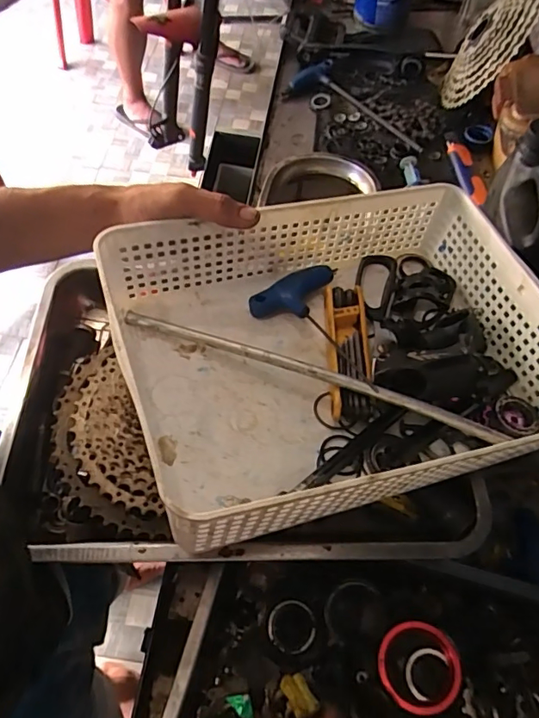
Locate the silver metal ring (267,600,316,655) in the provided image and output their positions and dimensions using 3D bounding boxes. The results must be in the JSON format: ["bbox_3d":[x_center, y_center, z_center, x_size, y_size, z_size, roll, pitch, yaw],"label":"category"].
[{"bbox_3d":[0.018,0.222,0.416,0.040,0.006,0.040,0,60,-1],"label":"silver metal ring"}]

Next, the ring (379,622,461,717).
[{"bbox_3d":[0.116,0.238,0.389,0.060,0.008,0.061,2,63,18],"label":"ring"}]

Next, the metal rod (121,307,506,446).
[{"bbox_3d":[0.026,0.009,0.399,0.309,0.014,0.006,18,18,12],"label":"metal rod"}]

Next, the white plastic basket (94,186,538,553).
[{"bbox_3d":[0.058,-0.011,0.401,0.323,0.090,0.235,-15,61,-9],"label":"white plastic basket"}]

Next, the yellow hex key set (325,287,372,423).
[{"bbox_3d":[0.066,-0.011,0.422,0.035,0.027,0.125,2,60,0],"label":"yellow hex key set"}]

